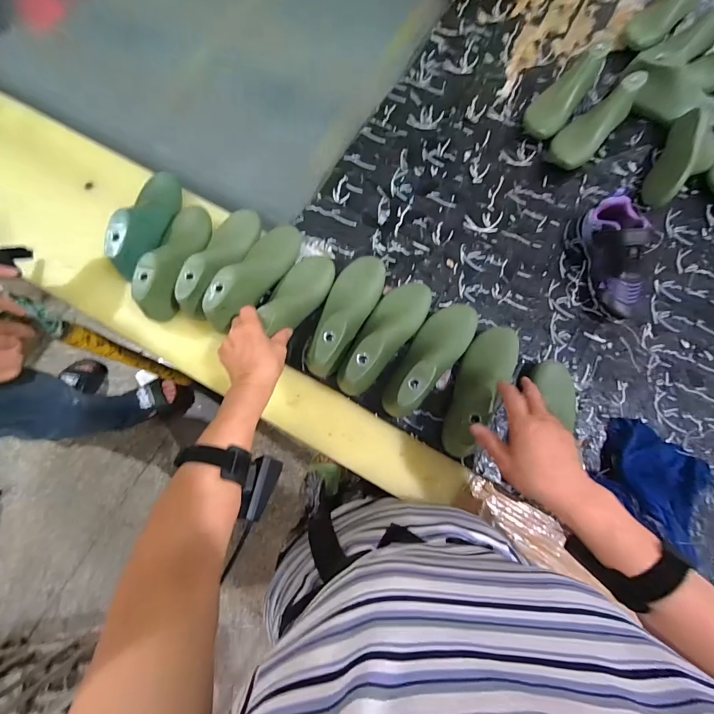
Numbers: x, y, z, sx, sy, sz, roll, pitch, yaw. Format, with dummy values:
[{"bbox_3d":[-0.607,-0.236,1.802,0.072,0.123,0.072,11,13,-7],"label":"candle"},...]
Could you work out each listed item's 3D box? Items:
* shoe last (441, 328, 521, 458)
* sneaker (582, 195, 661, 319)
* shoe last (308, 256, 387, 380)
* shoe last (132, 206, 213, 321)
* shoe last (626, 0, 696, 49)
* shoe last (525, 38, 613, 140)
[{"bbox_3d":[0.174,0.037,0.494,0.067,0.071,0.193,29,64,6],"label":"shoe last"},{"bbox_3d":[0.401,-0.154,0.558,0.073,0.078,0.190,5,75,0],"label":"sneaker"},{"bbox_3d":[-0.020,-0.070,0.526,0.069,0.087,0.199,26,76,6],"label":"shoe last"},{"bbox_3d":[-0.285,-0.155,0.560,0.065,0.085,0.201,9,61,1],"label":"shoe last"},{"bbox_3d":[0.603,-0.683,0.702,0.073,0.077,0.189,43,79,9],"label":"shoe last"},{"bbox_3d":[0.372,-0.477,0.649,0.073,0.077,0.185,33,77,7],"label":"shoe last"}]

